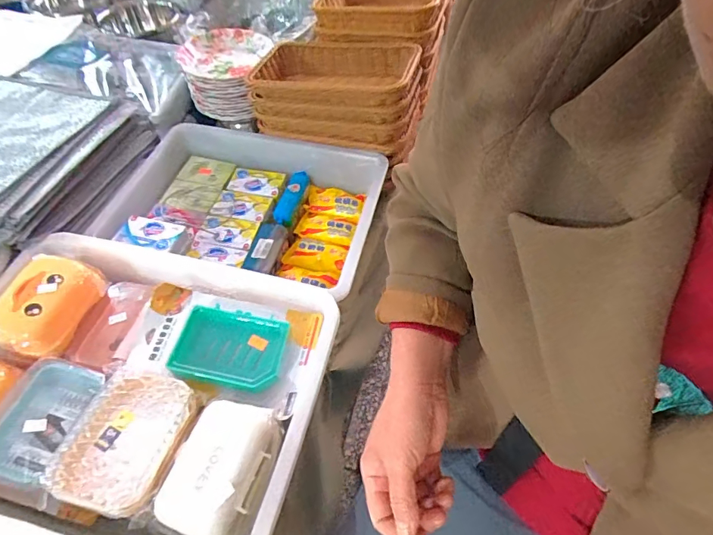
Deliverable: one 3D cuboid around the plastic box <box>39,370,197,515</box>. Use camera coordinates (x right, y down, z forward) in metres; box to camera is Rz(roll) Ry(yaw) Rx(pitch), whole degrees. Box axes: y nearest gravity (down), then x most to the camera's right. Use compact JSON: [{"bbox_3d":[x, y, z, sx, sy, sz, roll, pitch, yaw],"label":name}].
[{"bbox_3d":[-0.231,0.173,0.448,0.097,0.042,0.133,20,50,-1],"label":"plastic box"}]

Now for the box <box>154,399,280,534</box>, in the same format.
[{"bbox_3d":[-0.137,0.198,0.442,0.090,0.038,0.124,14,55,10],"label":"box"}]

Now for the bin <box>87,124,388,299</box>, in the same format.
[{"bbox_3d":[-0.187,-0.098,0.746,0.429,0.089,0.311,12,55,8],"label":"bin"}]

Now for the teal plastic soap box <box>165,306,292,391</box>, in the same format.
[{"bbox_3d":[-0.149,0.097,0.524,0.126,0.037,0.088,7,54,5],"label":"teal plastic soap box"}]

